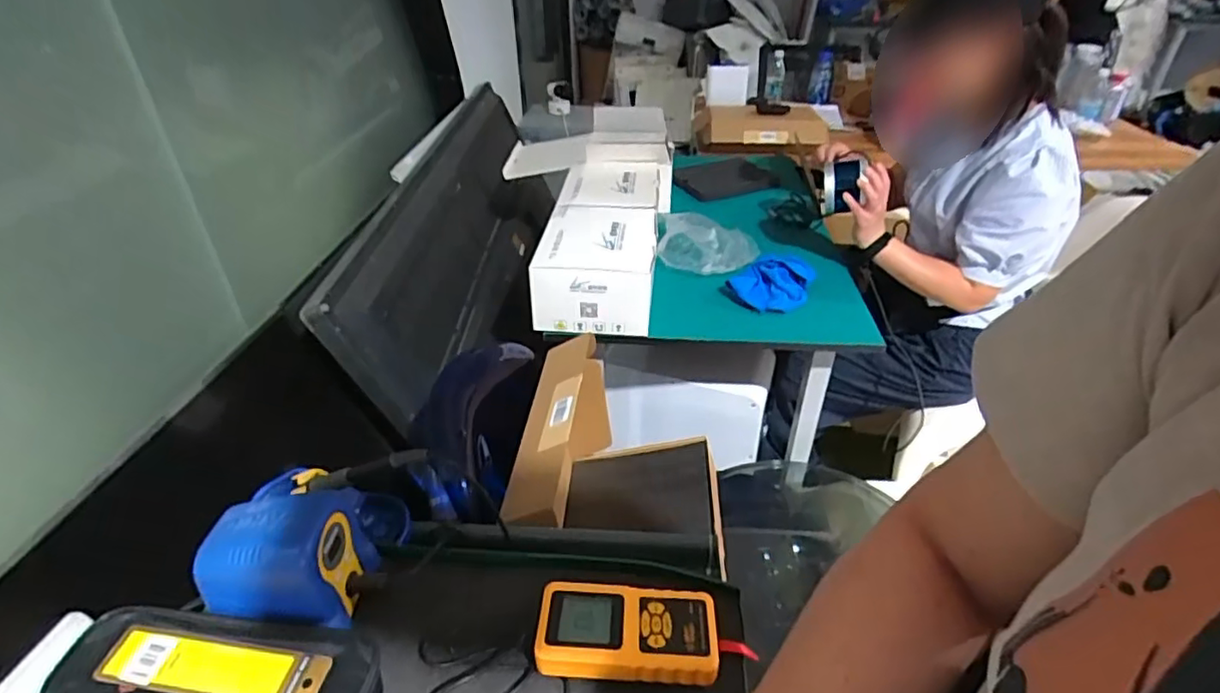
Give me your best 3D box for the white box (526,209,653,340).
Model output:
[{"bbox_3d":[-0.023,-0.152,1.143,0.208,0.120,0.252,1,35,3],"label":"white box"}]

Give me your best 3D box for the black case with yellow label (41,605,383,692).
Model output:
[{"bbox_3d":[-0.290,0.254,0.462,0.234,0.045,0.098,2,35,4],"label":"black case with yellow label"}]

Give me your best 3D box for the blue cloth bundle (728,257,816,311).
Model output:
[{"bbox_3d":[0.325,-0.128,1.197,0.127,0.040,0.172,23,41,30],"label":"blue cloth bundle"}]

